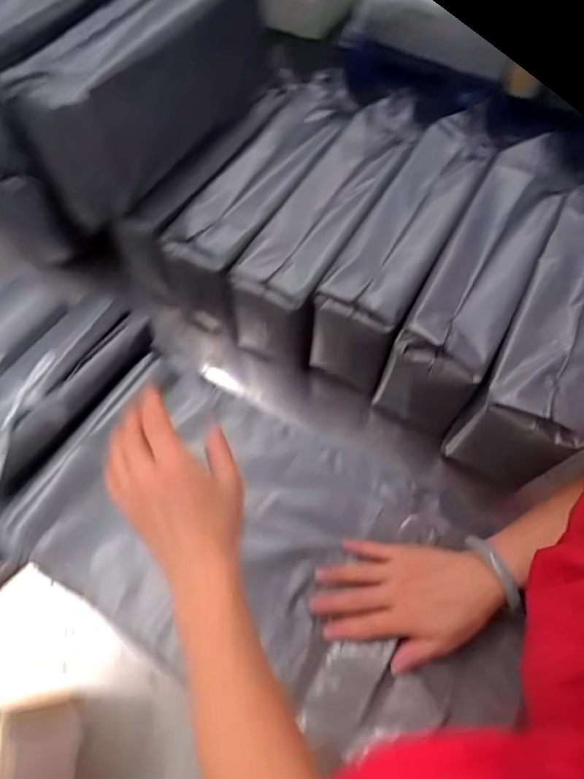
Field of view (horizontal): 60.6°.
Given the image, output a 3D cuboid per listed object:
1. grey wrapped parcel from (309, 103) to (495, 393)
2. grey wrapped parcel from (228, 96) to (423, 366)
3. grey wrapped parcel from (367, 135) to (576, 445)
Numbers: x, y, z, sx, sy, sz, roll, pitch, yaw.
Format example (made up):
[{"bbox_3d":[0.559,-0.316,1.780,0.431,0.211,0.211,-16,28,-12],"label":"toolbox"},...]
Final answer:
[{"bbox_3d":[0.136,-0.167,0.594,0.089,0.141,0.317,26,67,15],"label":"grey wrapped parcel"},{"bbox_3d":[0.047,-0.195,0.609,0.102,0.131,0.323,25,67,14],"label":"grey wrapped parcel"},{"bbox_3d":[0.207,-0.117,0.555,0.087,0.127,0.323,27,67,15],"label":"grey wrapped parcel"}]

